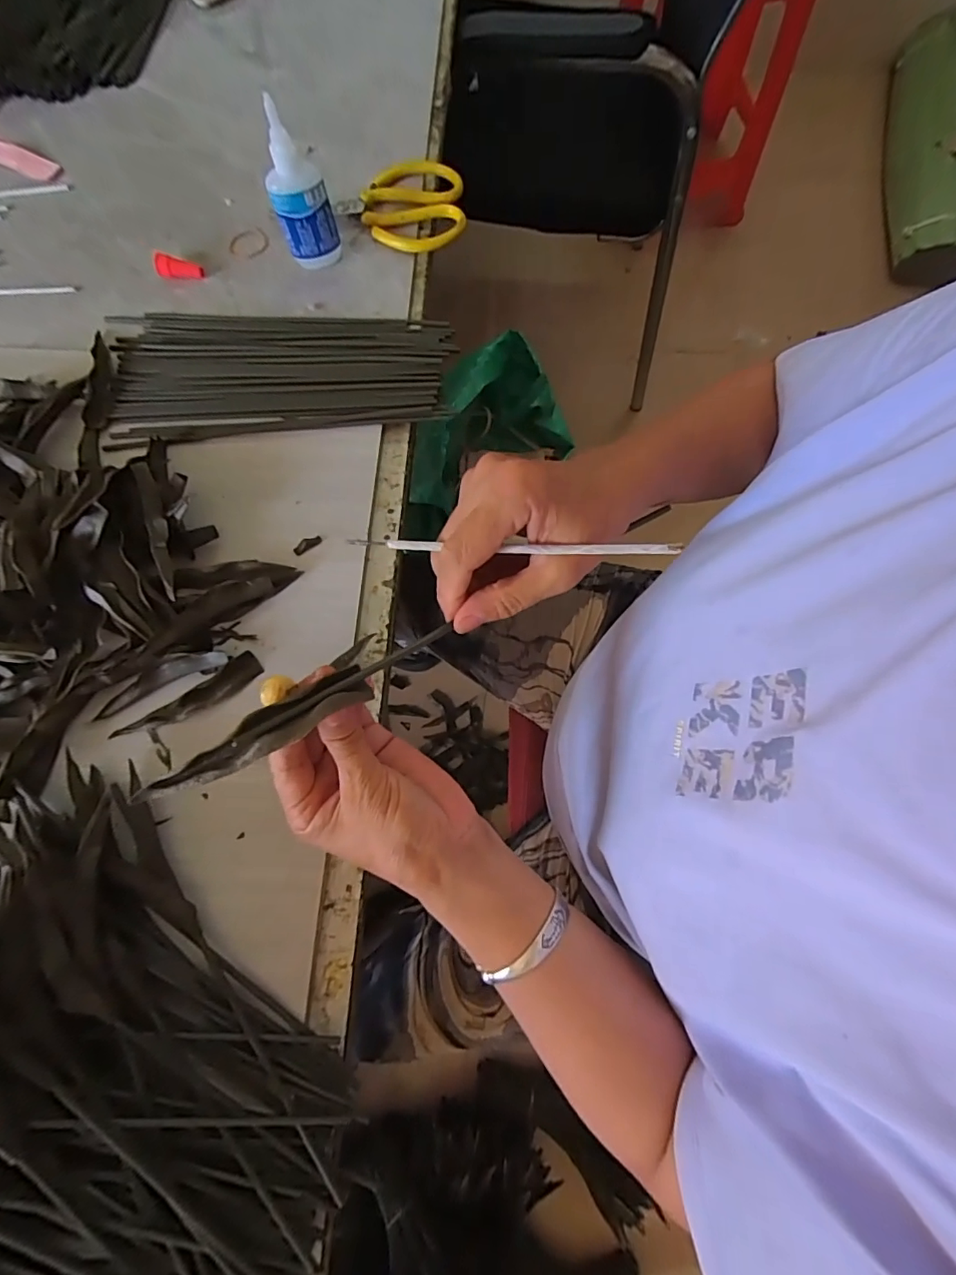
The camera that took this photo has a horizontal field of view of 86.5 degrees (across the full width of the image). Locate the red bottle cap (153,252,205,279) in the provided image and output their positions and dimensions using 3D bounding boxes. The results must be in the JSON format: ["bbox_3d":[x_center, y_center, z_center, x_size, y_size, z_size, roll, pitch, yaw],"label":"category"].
[{"bbox_3d":[-0.283,-0.350,0.480,0.043,0.014,0.015,6,73,-9],"label":"red bottle cap"}]

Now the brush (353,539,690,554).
[{"bbox_3d":[0.016,-0.046,0.253,0.164,0.004,0.005,2,74,6],"label":"brush"}]

